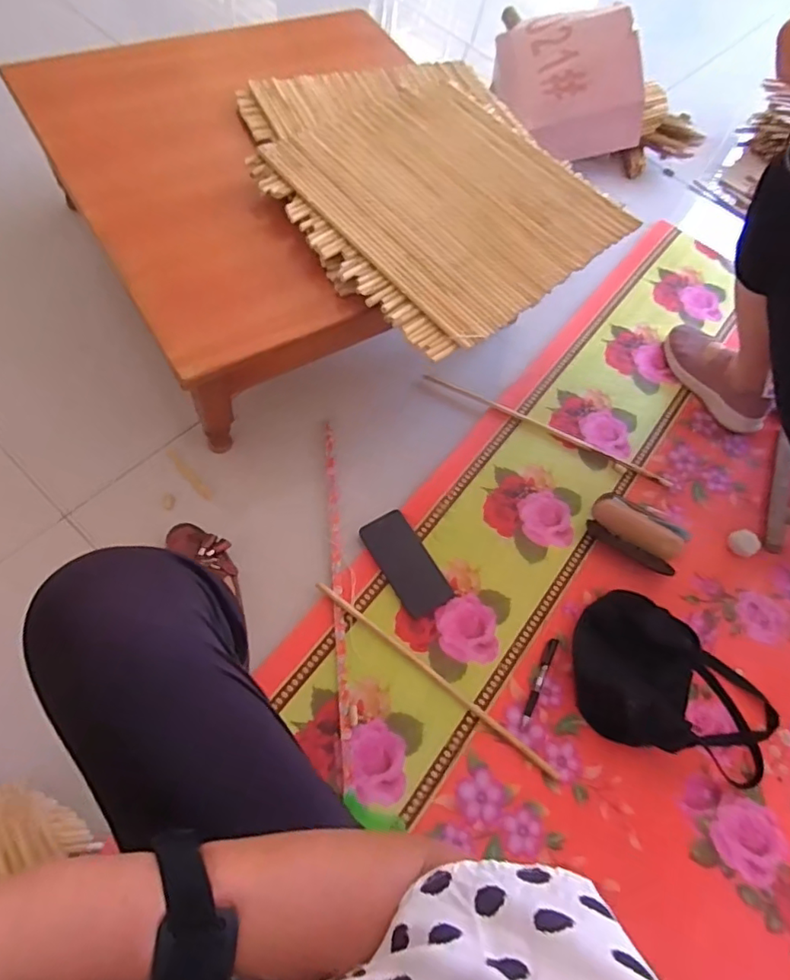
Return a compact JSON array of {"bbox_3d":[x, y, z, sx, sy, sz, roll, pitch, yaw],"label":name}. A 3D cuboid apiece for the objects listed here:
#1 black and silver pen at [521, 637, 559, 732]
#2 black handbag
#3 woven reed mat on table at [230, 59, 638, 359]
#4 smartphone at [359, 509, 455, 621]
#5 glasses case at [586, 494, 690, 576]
[{"bbox_3d":[0.215,0.288,0.837,0.017,0.014,0.140,26,63,5],"label":"black and silver pen"},{"bbox_3d":[0.430,0.294,0.833,0.329,0.067,0.219,24,63,3],"label":"black handbag"},{"bbox_3d":[0.052,-0.516,0.902,0.488,0.054,0.624,-29,71,-20],"label":"woven reed mat on table"},{"bbox_3d":[0.019,0.117,0.895,0.085,0.008,0.169,-31,79,-20],"label":"smartphone"},{"bbox_3d":[0.409,0.073,0.948,0.160,0.052,0.076,34,64,8],"label":"glasses case"}]

